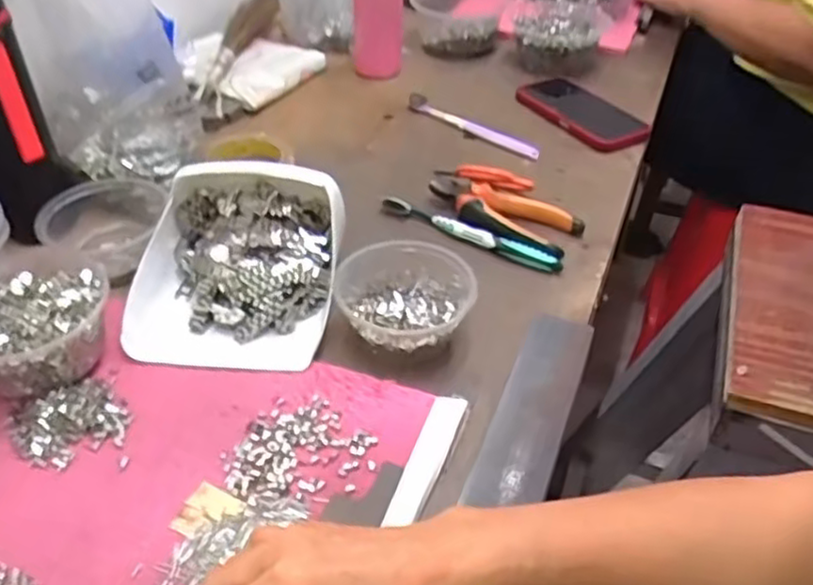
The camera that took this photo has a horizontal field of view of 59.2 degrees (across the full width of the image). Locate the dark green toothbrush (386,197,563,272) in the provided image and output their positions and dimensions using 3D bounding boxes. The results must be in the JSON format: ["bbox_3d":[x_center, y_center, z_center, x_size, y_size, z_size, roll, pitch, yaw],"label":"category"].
[{"bbox_3d":[0.057,-0.058,0.666,0.181,0.016,0.012,24,47,23],"label":"dark green toothbrush"}]

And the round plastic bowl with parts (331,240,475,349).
[{"bbox_3d":[0.000,0.006,0.562,0.098,0.048,0.100,1,42,-1],"label":"round plastic bowl with parts"}]

